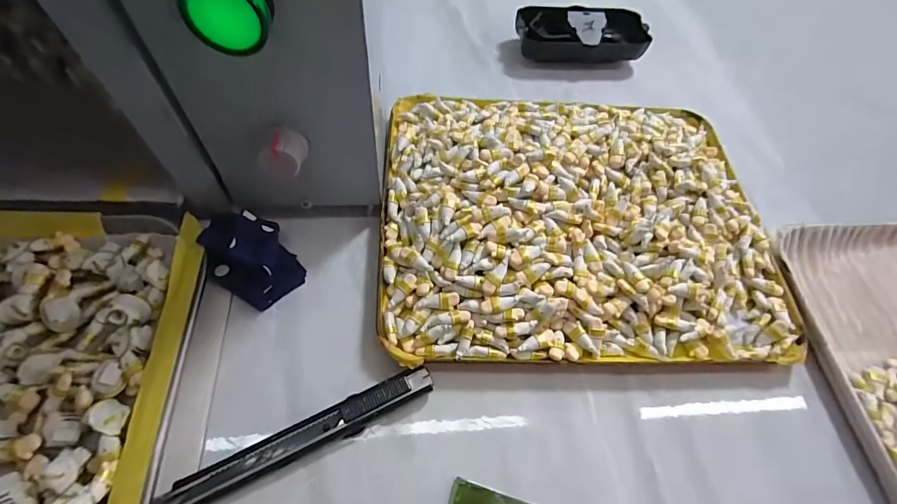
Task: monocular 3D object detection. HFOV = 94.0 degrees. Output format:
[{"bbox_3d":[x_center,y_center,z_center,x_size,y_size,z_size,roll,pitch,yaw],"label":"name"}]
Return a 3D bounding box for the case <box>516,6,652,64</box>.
[{"bbox_3d":[0.114,-0.188,0.366,0.111,0.030,0.044,1,60,-3],"label":"case"}]

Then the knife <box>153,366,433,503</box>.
[{"bbox_3d":[-0.069,0.090,0.203,0.131,0.009,0.016,-22,64,-15],"label":"knife"}]

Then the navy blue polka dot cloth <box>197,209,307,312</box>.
[{"bbox_3d":[-0.114,0.003,0.240,0.042,0.026,0.054,-39,69,-22],"label":"navy blue polka dot cloth"}]

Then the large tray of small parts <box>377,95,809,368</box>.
[{"bbox_3d":[0.082,-0.029,0.266,0.241,0.039,0.192,0,60,-3],"label":"large tray of small parts"}]

